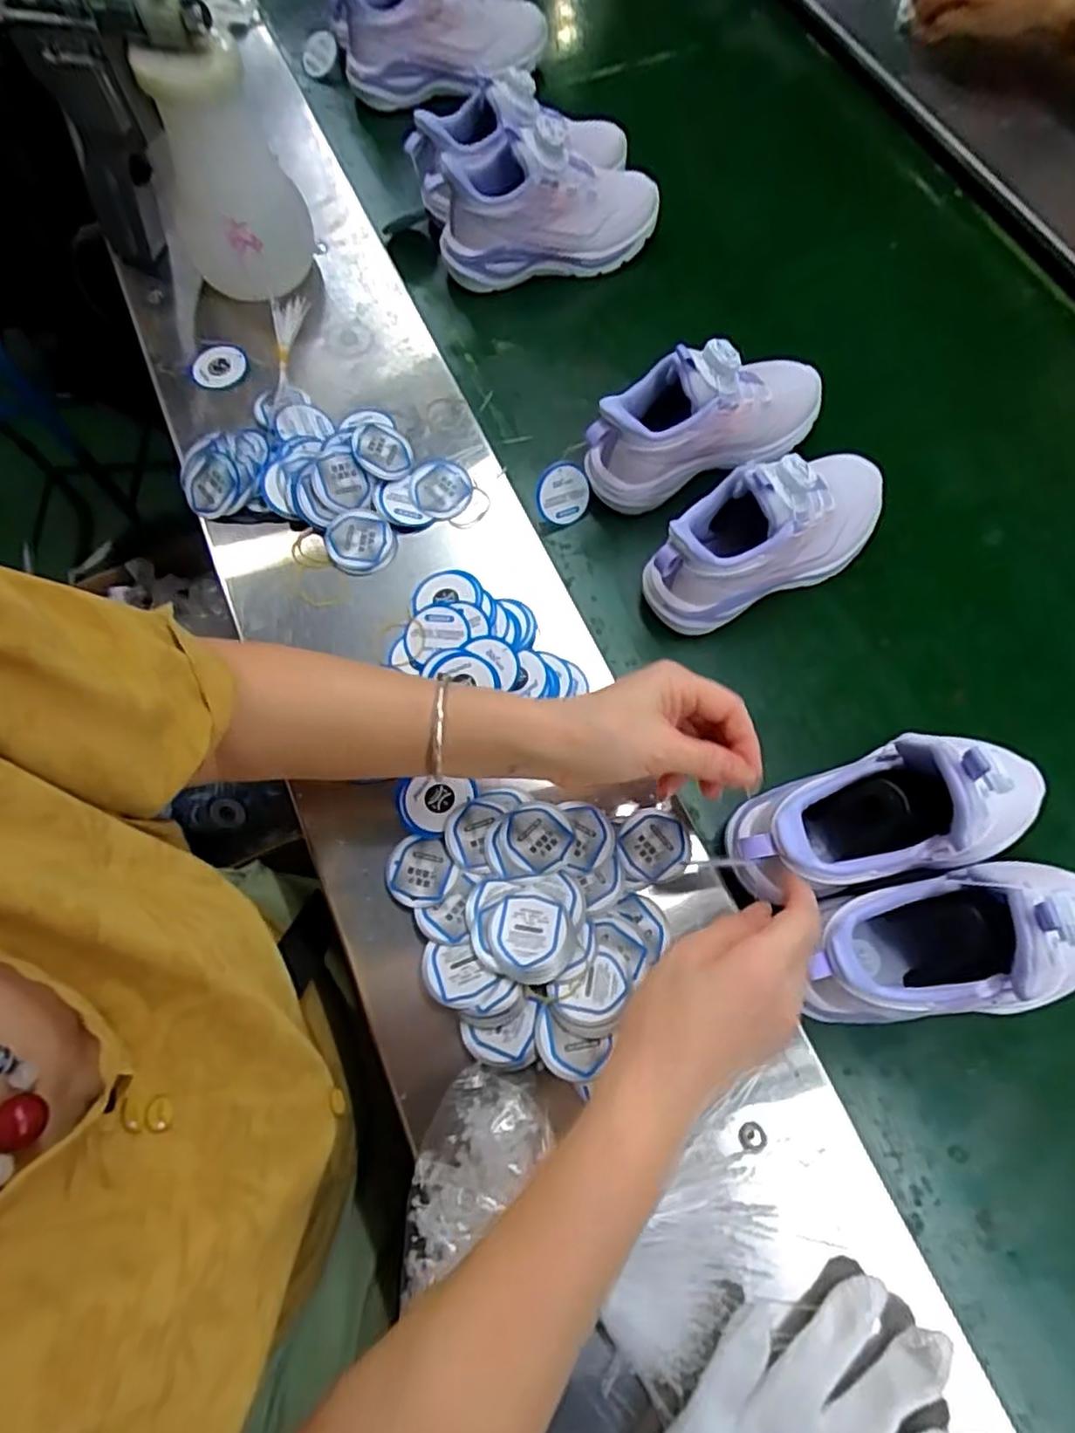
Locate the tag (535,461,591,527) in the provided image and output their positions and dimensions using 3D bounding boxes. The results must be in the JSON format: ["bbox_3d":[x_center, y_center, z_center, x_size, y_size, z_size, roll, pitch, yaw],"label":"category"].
[{"bbox_3d":[0.021,-0.180,0.564,0.045,0.050,0.004,-30,43,-13],"label":"tag"}]

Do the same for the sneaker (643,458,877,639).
[{"bbox_3d":[0.175,-0.141,0.512,0.210,0.106,0.077,-28,72,-9],"label":"sneaker"}]

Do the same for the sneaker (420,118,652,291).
[{"bbox_3d":[0.011,-0.463,0.629,0.206,0.111,0.073,-9,70,-3],"label":"sneaker"}]

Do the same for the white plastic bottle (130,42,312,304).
[{"bbox_3d":[-0.249,-0.417,0.551,0.108,0.177,0.098,-22,73,-3],"label":"white plastic bottle"}]

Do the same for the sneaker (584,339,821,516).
[{"bbox_3d":[0.135,-0.237,0.547,0.211,0.106,0.071,-27,72,-9],"label":"sneaker"}]

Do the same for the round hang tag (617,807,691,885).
[{"bbox_3d":[0.076,0.084,0.452,0.046,0.004,0.046,1,70,-3],"label":"round hang tag"}]

